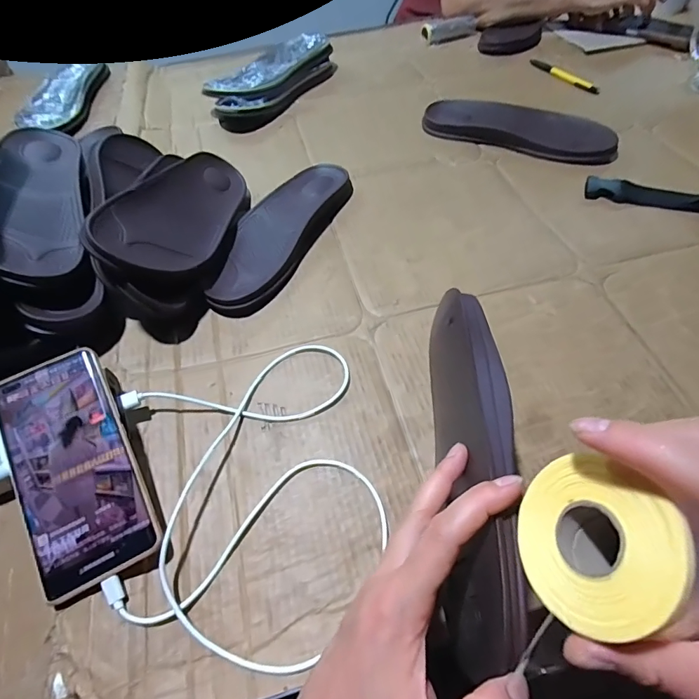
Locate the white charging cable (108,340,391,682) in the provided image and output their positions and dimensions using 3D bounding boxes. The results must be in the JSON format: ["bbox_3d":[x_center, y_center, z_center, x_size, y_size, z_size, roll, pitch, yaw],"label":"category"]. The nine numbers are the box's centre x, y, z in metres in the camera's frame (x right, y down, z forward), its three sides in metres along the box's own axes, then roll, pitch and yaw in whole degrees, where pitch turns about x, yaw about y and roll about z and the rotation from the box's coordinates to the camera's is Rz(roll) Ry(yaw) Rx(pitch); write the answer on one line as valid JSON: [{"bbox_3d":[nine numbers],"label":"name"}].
[{"bbox_3d":[-0.076,0.101,0.314,0.188,0.025,0.236,-12,55,-5],"label":"white charging cable"}]

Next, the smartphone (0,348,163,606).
[{"bbox_3d":[-0.198,0.081,0.301,0.077,0.008,0.166,-26,72,-15],"label":"smartphone"}]

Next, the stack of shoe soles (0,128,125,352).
[{"bbox_3d":[-0.300,-0.120,0.427,0.094,0.099,0.277,-27,58,-15],"label":"stack of shoe soles"}]

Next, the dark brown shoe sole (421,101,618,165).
[{"bbox_3d":[0.230,-0.304,0.579,0.256,0.027,0.068,19,58,15],"label":"dark brown shoe sole"}]

